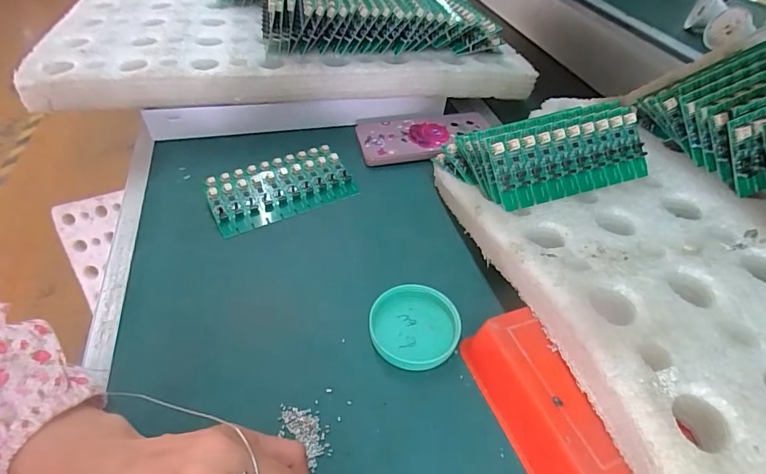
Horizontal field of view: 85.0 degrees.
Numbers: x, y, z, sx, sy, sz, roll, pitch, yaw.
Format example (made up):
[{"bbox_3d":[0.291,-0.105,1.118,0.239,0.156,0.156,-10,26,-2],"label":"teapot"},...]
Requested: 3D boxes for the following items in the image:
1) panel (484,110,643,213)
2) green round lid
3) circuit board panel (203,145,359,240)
[{"bbox_3d":[0.155,-0.066,0.349,0.133,0.010,0.062,-14,93,-9],"label":"panel"},{"bbox_3d":[0.024,0.066,0.312,0.064,0.011,0.063,1,46,-1],"label":"green round lid"},{"bbox_3d":[-0.104,-0.054,0.418,0.136,0.015,0.083,-24,51,-22],"label":"circuit board panel"}]

